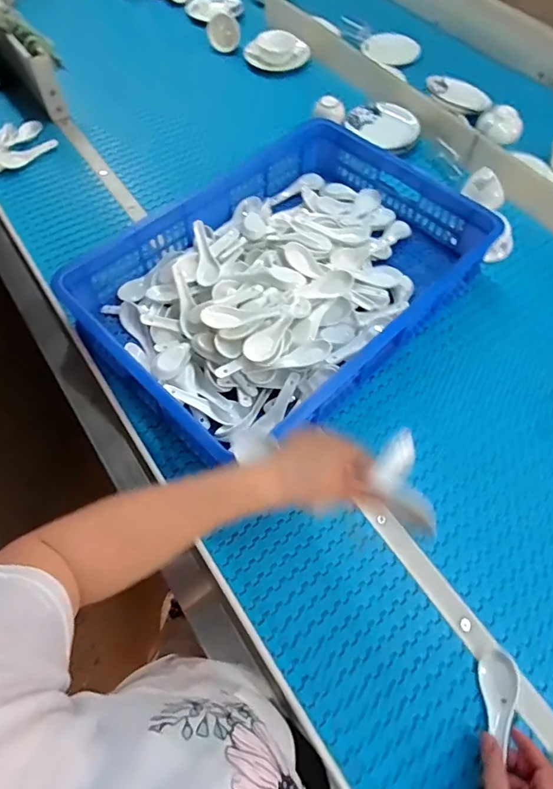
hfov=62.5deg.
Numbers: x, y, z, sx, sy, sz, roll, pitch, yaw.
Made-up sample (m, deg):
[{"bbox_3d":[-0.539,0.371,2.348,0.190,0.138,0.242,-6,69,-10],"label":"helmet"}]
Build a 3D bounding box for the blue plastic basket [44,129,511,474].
[{"bbox_3d":[0.020,-0.196,0.726,0.585,0.100,0.405,-41,69,-20],"label":"blue plastic basket"}]

